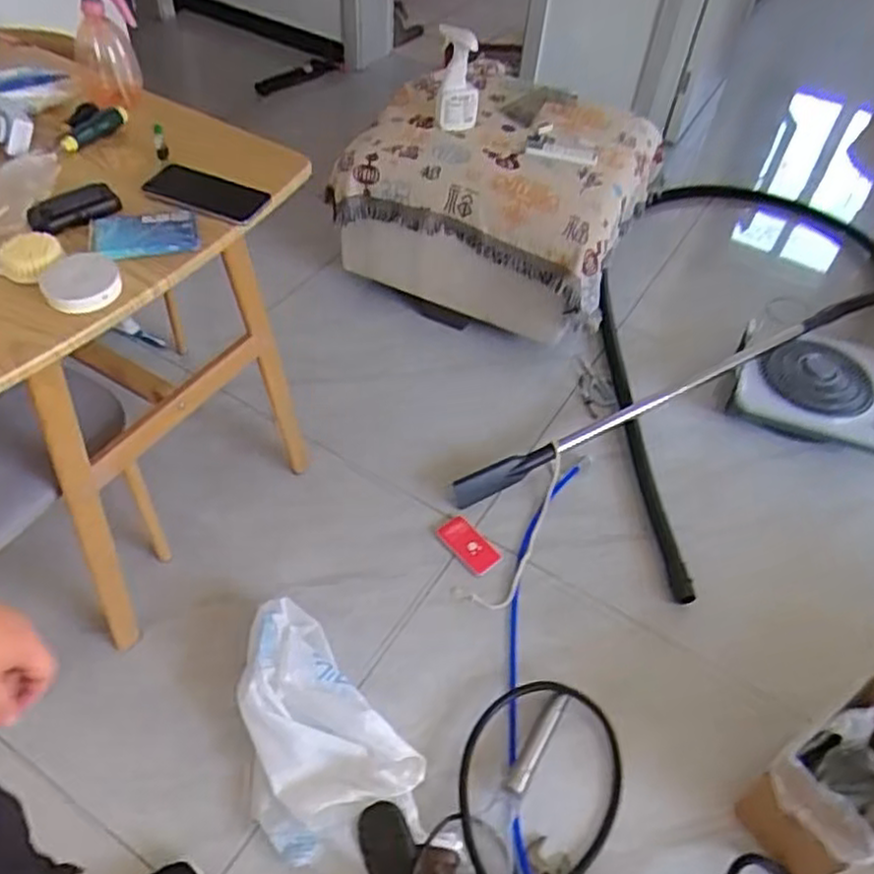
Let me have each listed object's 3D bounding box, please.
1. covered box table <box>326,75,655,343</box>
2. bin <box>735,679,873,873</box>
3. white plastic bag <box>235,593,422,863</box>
[{"bbox_3d":[0.166,-0.627,1.889,0.679,0.342,0.652,19,52,11],"label":"covered box table"},{"bbox_3d":[0.623,0.526,1.113,0.261,0.192,0.165,-24,56,-22],"label":"bin"},{"bbox_3d":[-0.214,0.487,1.180,0.233,0.085,0.413,-31,59,-26],"label":"white plastic bag"}]

